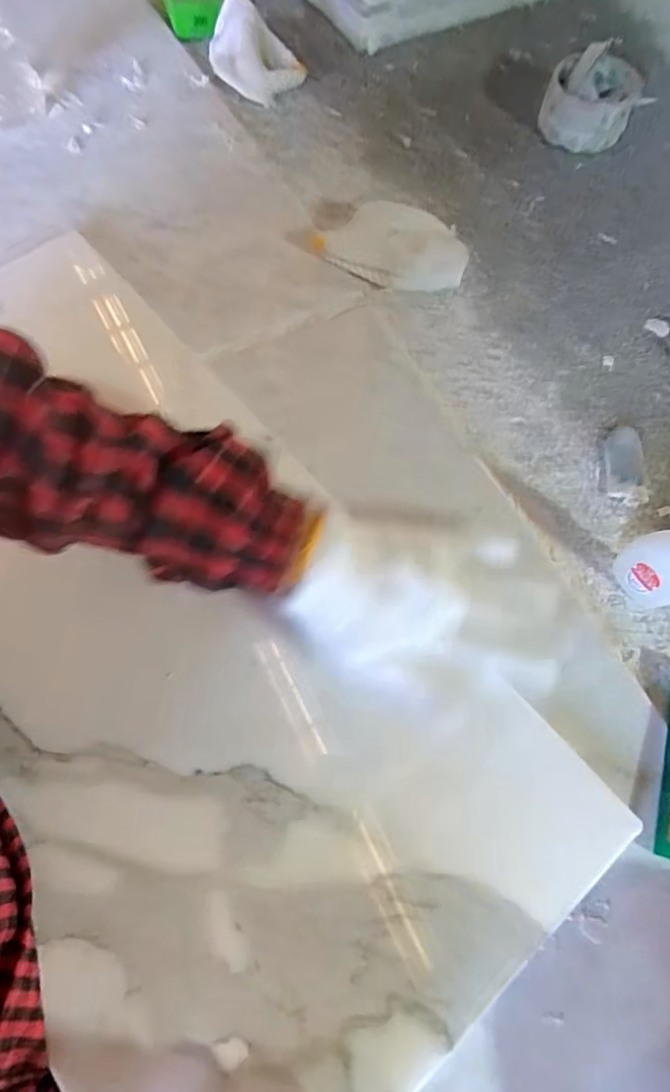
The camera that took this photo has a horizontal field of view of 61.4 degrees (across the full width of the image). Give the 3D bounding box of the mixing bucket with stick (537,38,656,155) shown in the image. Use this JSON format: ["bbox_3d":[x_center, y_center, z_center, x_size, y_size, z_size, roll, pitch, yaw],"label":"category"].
[{"bbox_3d":[0.242,-0.417,0.530,0.088,0.059,0.076,14,68,4],"label":"mixing bucket with stick"}]

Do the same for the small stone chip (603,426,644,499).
[{"bbox_3d":[0.218,-0.064,0.425,0.030,0.006,0.063,11,68,3],"label":"small stone chip"}]

